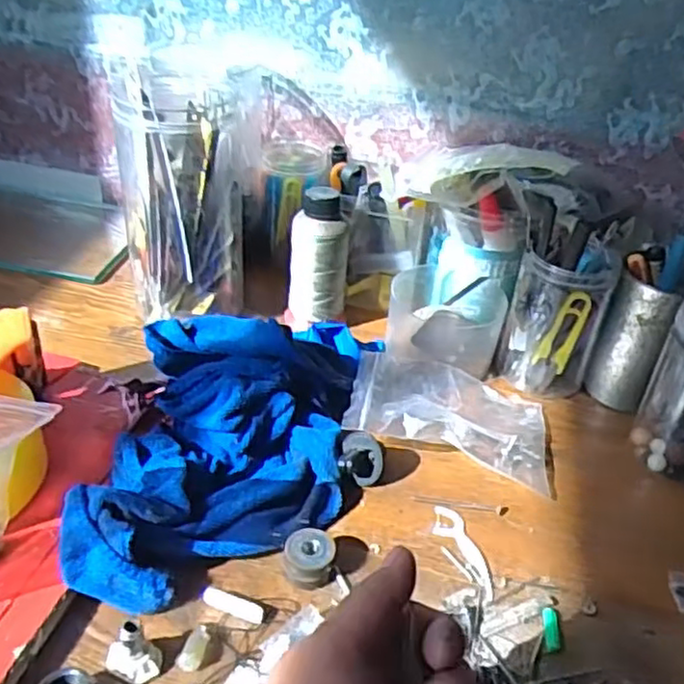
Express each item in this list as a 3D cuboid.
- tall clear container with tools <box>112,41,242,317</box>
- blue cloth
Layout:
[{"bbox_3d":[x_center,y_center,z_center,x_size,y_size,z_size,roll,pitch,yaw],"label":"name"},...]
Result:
[{"bbox_3d":[-0.136,-0.137,0.608,0.097,0.203,0.126,-1,33,-10],"label":"tall clear container with tools"},{"bbox_3d":[-0.067,0.042,0.474,0.154,0.060,0.282,8,32,4],"label":"blue cloth"}]

